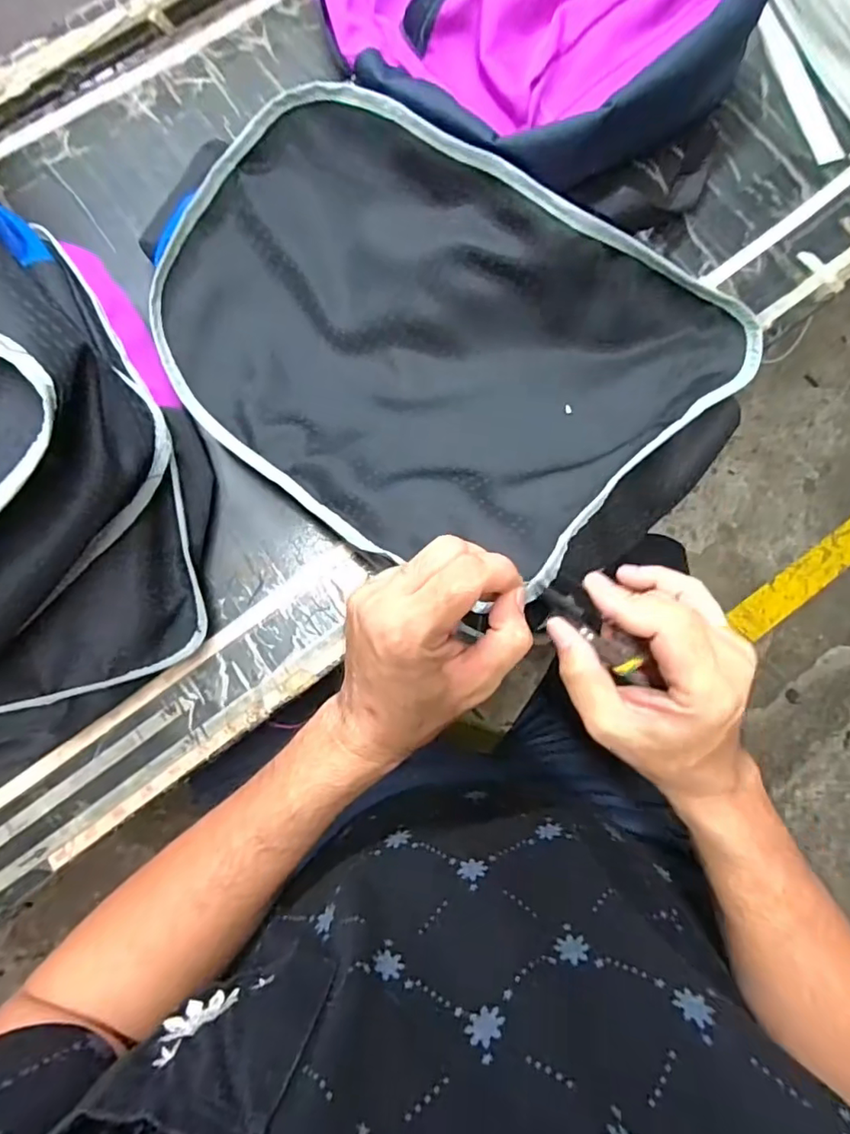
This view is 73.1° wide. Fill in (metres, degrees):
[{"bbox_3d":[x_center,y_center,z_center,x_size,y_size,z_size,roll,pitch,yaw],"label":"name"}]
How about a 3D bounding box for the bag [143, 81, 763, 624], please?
[{"bbox_3d":[-0.005,-0.154,0.414,0.432,0.101,0.277,29,80,6],"label":"bag"}]

